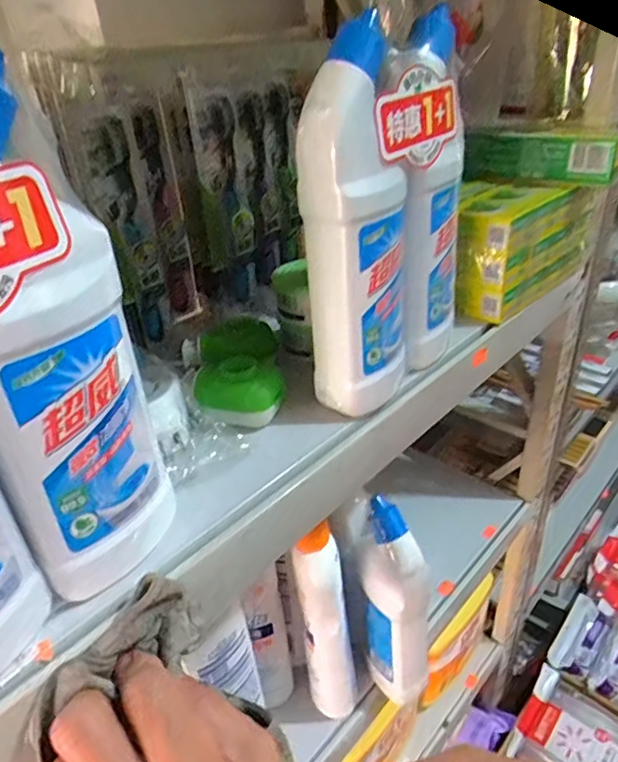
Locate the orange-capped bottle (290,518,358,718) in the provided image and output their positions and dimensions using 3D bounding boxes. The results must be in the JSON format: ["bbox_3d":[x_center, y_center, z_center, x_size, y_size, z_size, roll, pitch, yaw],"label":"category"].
[{"bbox_3d":[0.020,0.237,0.528,0.057,0.238,0.041,-14,33,-14],"label":"orange-capped bottle"}]

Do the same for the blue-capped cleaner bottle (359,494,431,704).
[{"bbox_3d":[0.084,0.224,0.539,0.046,0.234,0.073,-20,35,-23],"label":"blue-capped cleaner bottle"}]

